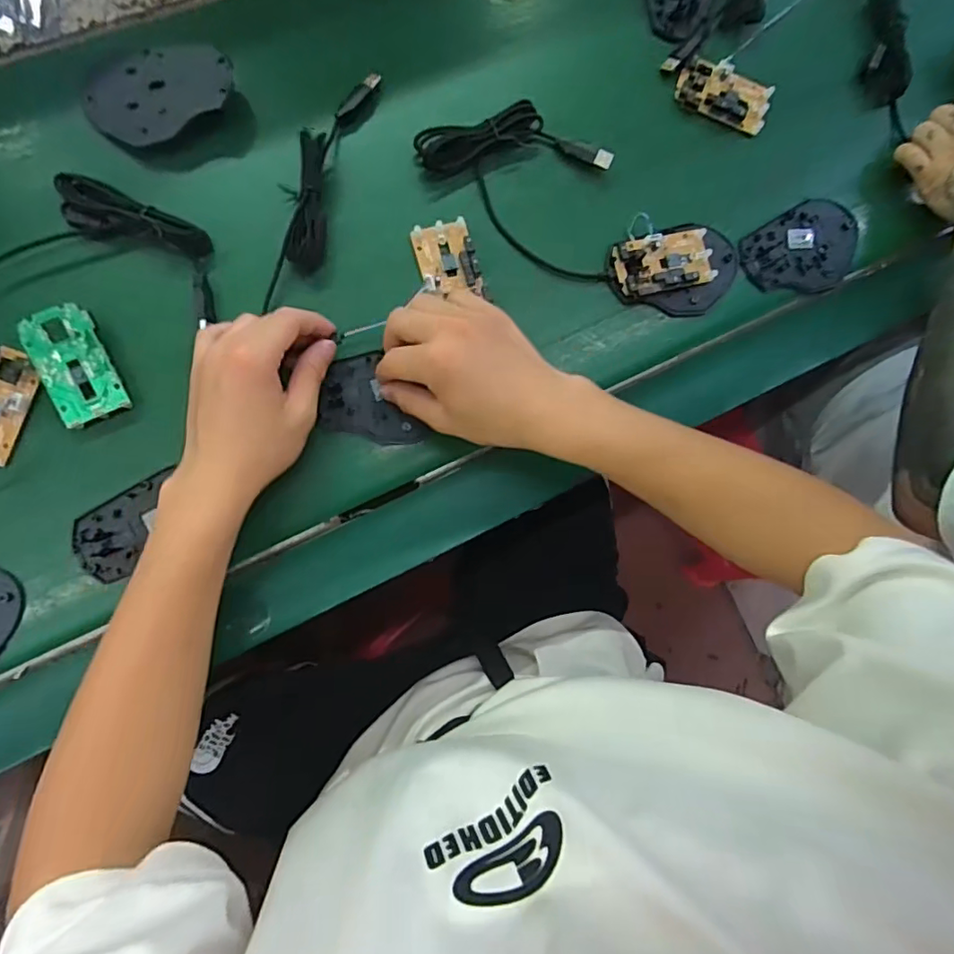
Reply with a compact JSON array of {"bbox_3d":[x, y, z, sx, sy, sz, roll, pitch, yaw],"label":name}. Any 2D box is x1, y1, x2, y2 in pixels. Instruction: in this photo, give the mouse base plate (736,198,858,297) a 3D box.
[{"bbox_3d":[0.287,-0.198,0.492,0.114,0.008,0.074,-29,90,-10],"label":"mouse base plate"}]

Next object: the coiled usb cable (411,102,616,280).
[{"bbox_3d":[0.044,-0.243,0.453,0.179,0.022,0.099,31,81,-5],"label":"coiled usb cable"}]

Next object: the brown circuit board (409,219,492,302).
[{"bbox_3d":[-0.021,-0.170,0.439,0.047,0.011,0.060,-15,87,-9],"label":"brown circuit board"}]

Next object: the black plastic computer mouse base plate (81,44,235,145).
[{"bbox_3d":[-0.235,-0.287,0.419,0.102,0.024,0.072,-29,90,-10],"label":"black plastic computer mouse base plate"}]

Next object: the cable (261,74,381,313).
[{"bbox_3d":[-0.121,-0.223,0.431,0.035,0.032,0.197,16,82,-7],"label":"cable"}]

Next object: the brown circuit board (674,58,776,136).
[{"bbox_3d":[0.218,-0.338,0.495,0.083,0.011,0.049,16,82,-7],"label":"brown circuit board"}]

